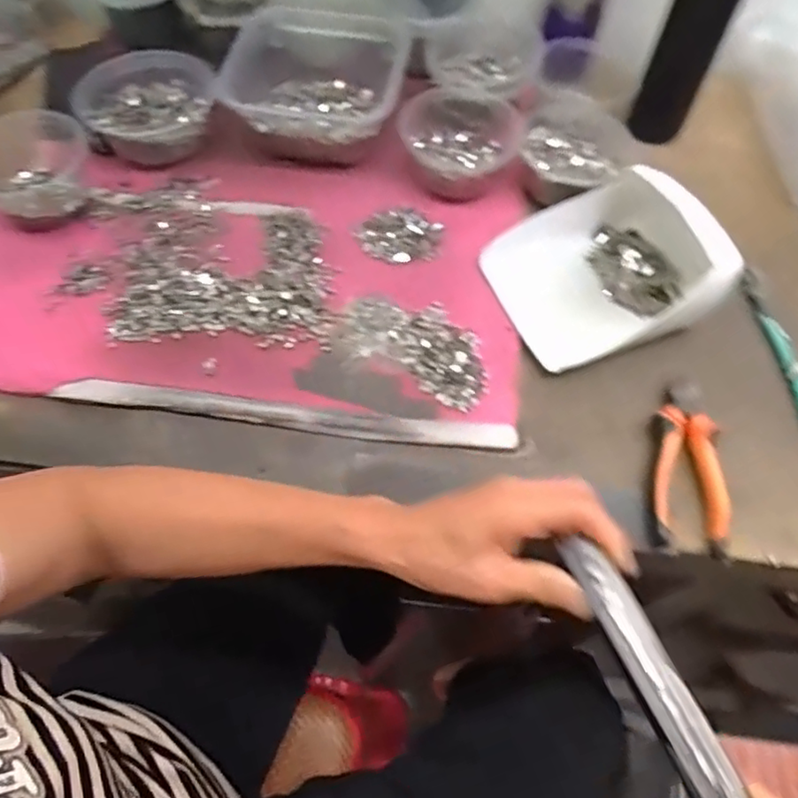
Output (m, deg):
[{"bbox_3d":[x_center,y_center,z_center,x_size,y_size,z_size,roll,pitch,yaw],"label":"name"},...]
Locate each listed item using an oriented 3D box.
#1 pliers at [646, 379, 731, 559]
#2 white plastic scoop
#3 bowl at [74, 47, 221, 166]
[{"bbox_3d":[0.228,0.047,0.492,0.057,0.028,0.146,11,60,5],"label":"pliers"},{"bbox_3d":[0.184,-0.125,0.542,0.180,0.087,0.154,-18,62,-11],"label":"white plastic scoop"},{"bbox_3d":[-0.263,-0.305,0.647,0.146,0.050,0.125,-14,61,-9],"label":"bowl"}]

